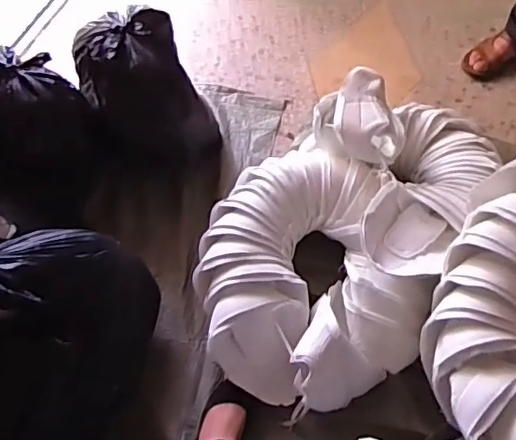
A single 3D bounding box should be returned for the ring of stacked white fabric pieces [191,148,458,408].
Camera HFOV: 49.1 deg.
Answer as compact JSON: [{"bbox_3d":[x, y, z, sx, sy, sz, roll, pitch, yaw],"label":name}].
[{"bbox_3d":[0.101,0.086,1.092,0.449,0.181,0.453,-3,54,4],"label":"ring of stacked white fabric pieces"}]

